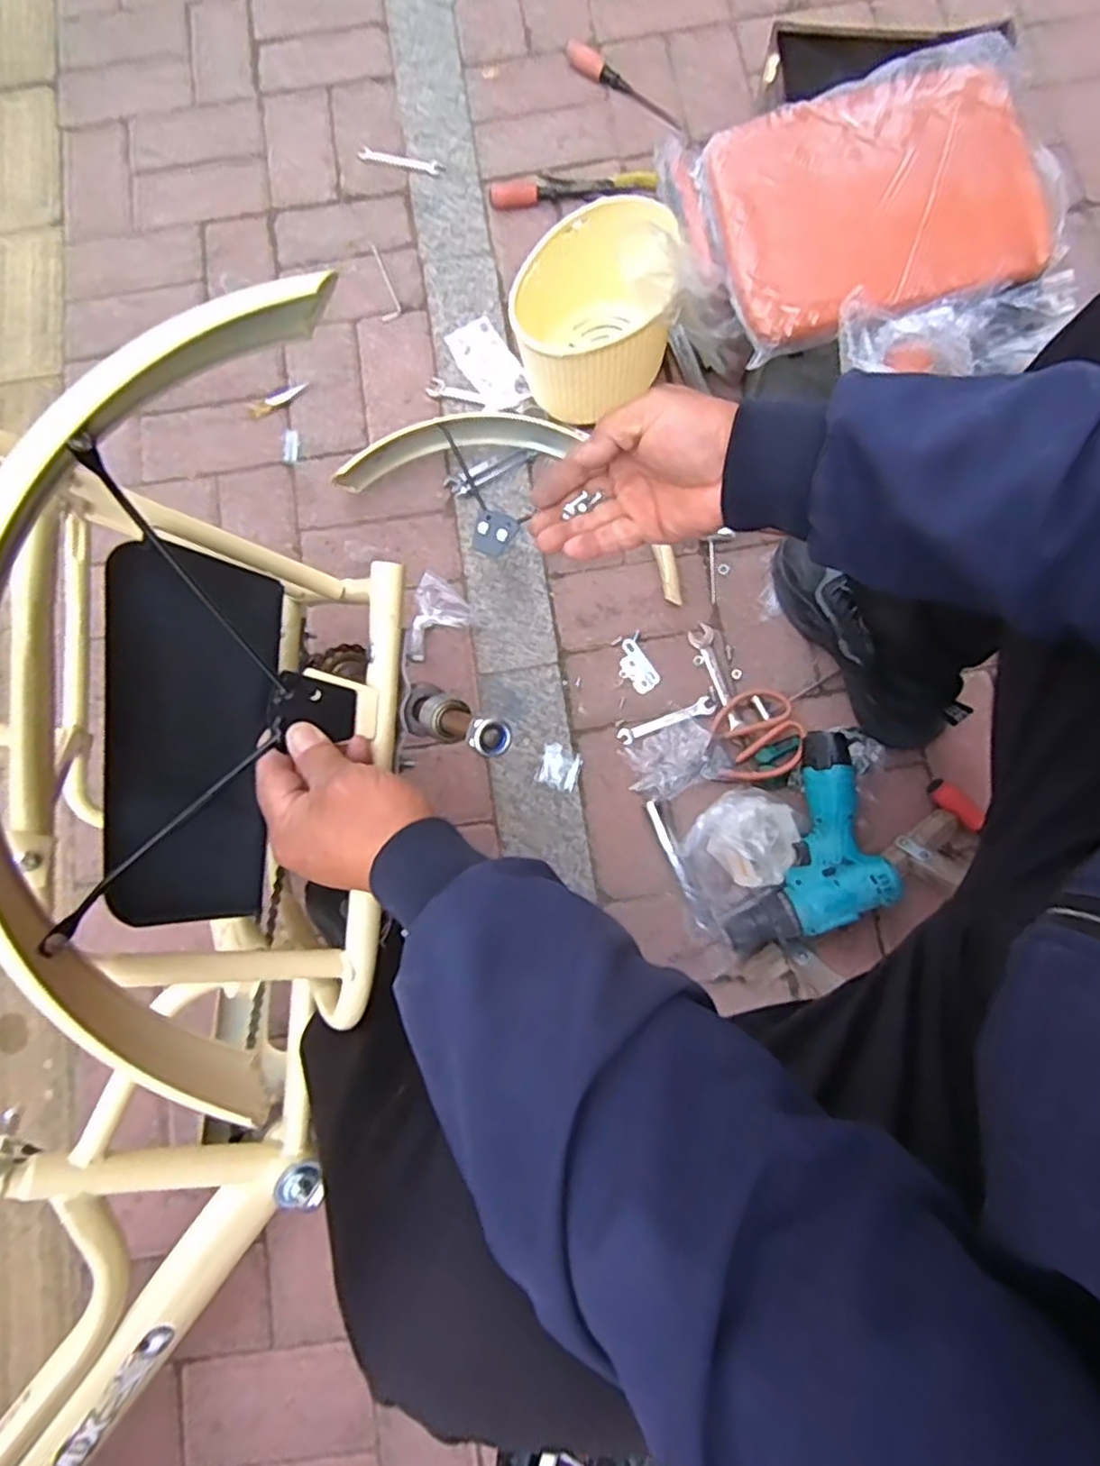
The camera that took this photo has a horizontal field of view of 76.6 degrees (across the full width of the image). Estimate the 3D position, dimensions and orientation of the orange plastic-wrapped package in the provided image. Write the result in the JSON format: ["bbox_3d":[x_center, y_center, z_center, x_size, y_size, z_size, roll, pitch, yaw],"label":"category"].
[{"bbox_3d":[0.343,-0.554,0.728,0.343,0.028,0.260,-17,90,6],"label":"orange plastic-wrapped package"}]

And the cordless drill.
[{"bbox_3d":[0.299,0.134,0.755,0.132,0.071,0.253,26,81,5],"label":"cordless drill"}]

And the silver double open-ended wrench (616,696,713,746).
[{"bbox_3d":[0.138,-0.015,0.827,0.118,0.010,0.021,-21,80,-3],"label":"silver double open-ended wrench"}]

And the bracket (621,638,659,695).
[{"bbox_3d":[0.104,-0.080,0.849,0.038,0.005,0.067,-32,81,-5],"label":"bracket"}]

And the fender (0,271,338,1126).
[{"bbox_3d":[-0.213,-0.015,0.338,0.164,0.103,0.423,6,93,2],"label":"fender"}]

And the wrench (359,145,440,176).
[{"bbox_3d":[-0.218,-0.828,1.009,0.118,0.007,0.025,14,80,3],"label":"wrench"}]

